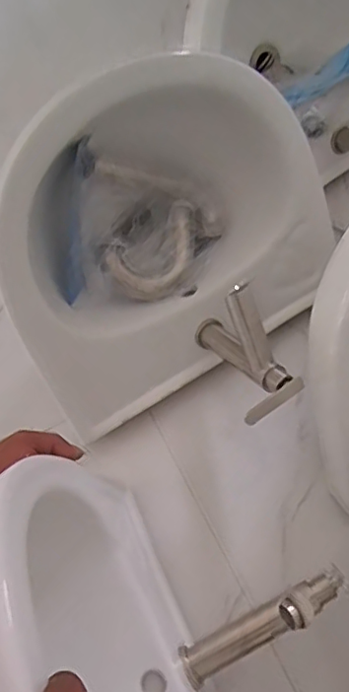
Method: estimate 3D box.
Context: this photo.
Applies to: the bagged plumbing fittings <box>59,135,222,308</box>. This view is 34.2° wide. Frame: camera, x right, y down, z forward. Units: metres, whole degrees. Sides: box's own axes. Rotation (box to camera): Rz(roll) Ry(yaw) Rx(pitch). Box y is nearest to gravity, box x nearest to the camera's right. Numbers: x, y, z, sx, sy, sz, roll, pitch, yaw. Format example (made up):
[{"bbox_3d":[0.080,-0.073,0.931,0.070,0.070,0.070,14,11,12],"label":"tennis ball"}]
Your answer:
[{"bbox_3d":[-0.032,-0.133,0.664,0.210,0.065,0.163,-2,97,-26],"label":"bagged plumbing fittings"}]

